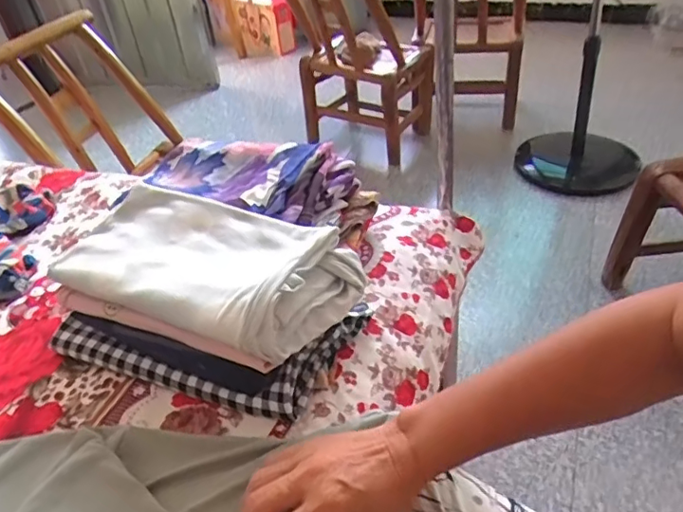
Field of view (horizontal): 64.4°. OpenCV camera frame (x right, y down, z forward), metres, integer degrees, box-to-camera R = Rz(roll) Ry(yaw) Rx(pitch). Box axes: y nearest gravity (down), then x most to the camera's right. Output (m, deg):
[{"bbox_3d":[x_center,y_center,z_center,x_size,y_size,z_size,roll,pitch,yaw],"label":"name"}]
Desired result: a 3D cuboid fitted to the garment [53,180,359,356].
[{"bbox_3d":[-0.139,0.001,0.525,0.303,0.049,0.144,19,45,27],"label":"garment"}]

